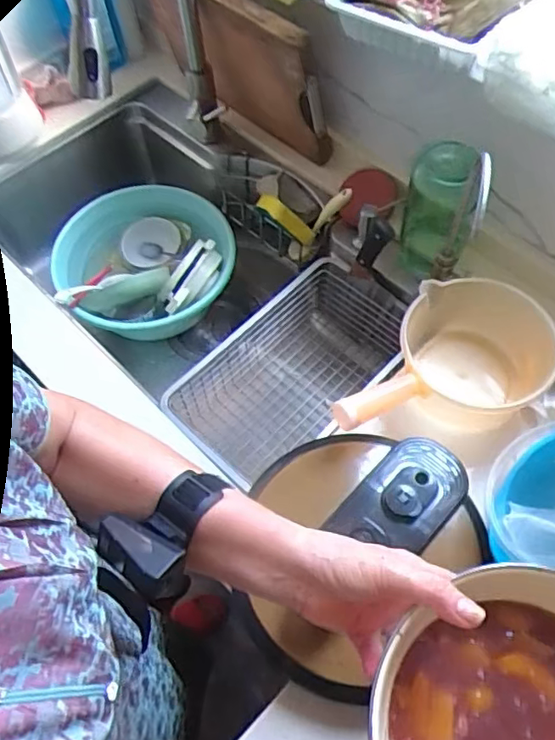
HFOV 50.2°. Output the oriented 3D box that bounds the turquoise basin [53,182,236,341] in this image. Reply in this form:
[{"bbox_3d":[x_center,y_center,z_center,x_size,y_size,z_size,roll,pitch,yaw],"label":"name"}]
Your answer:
[{"bbox_3d":[-0.242,-0.197,1.120,0.315,0.127,0.325,-1,60,2],"label":"turquoise basin"}]

